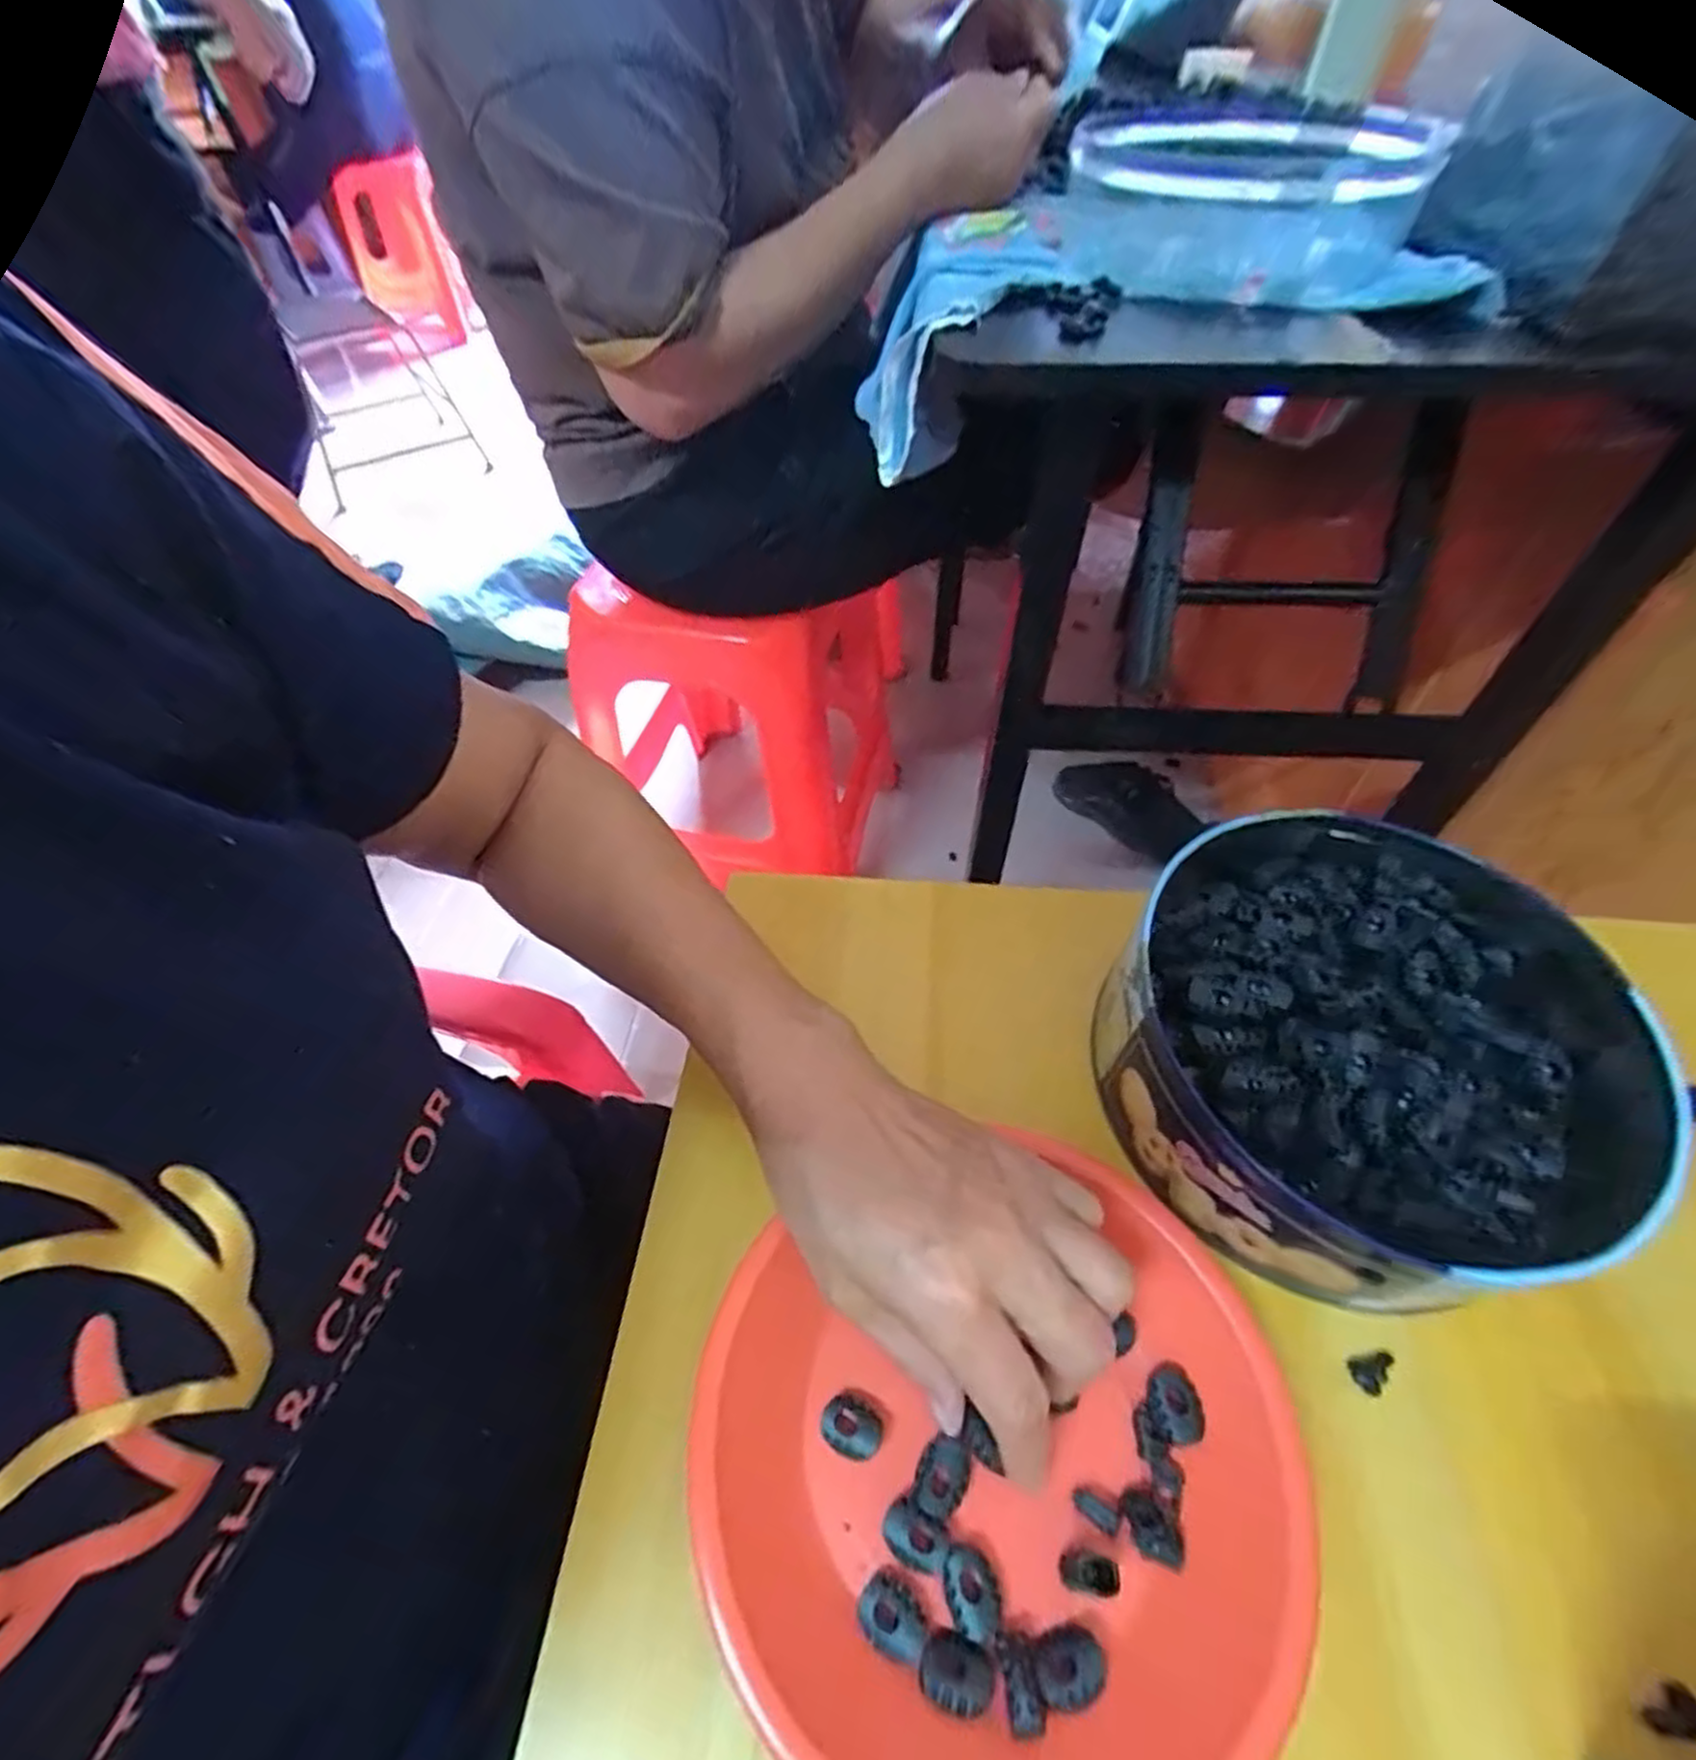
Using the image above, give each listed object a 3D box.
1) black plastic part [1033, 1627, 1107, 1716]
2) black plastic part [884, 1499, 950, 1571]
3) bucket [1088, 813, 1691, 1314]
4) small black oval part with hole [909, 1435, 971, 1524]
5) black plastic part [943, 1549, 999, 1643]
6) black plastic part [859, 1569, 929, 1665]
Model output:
[{"bbox_3d":[0.068,0.240,0.227,0.021,0.007,0.016,-12,52,-7],"label":"black plastic part"},{"bbox_3d":[0.022,0.216,0.246,0.021,0.004,0.015,22,55,18],"label":"black plastic part"},{"bbox_3d":[0.212,0.067,0.312,0.187,0.067,0.191,-1,51,1],"label":"bucket"},{"bbox_3d":[0.033,0.205,0.257,0.016,0.004,0.023,28,57,22],"label":"small black oval part with hole"},{"bbox_3d":[0.040,0.227,0.238,0.016,0.004,0.021,-17,53,-11],"label":"black plastic part"},{"bbox_3d":[0.015,0.233,0.237,0.022,0.008,0.017,32,59,25],"label":"black plastic part"}]

